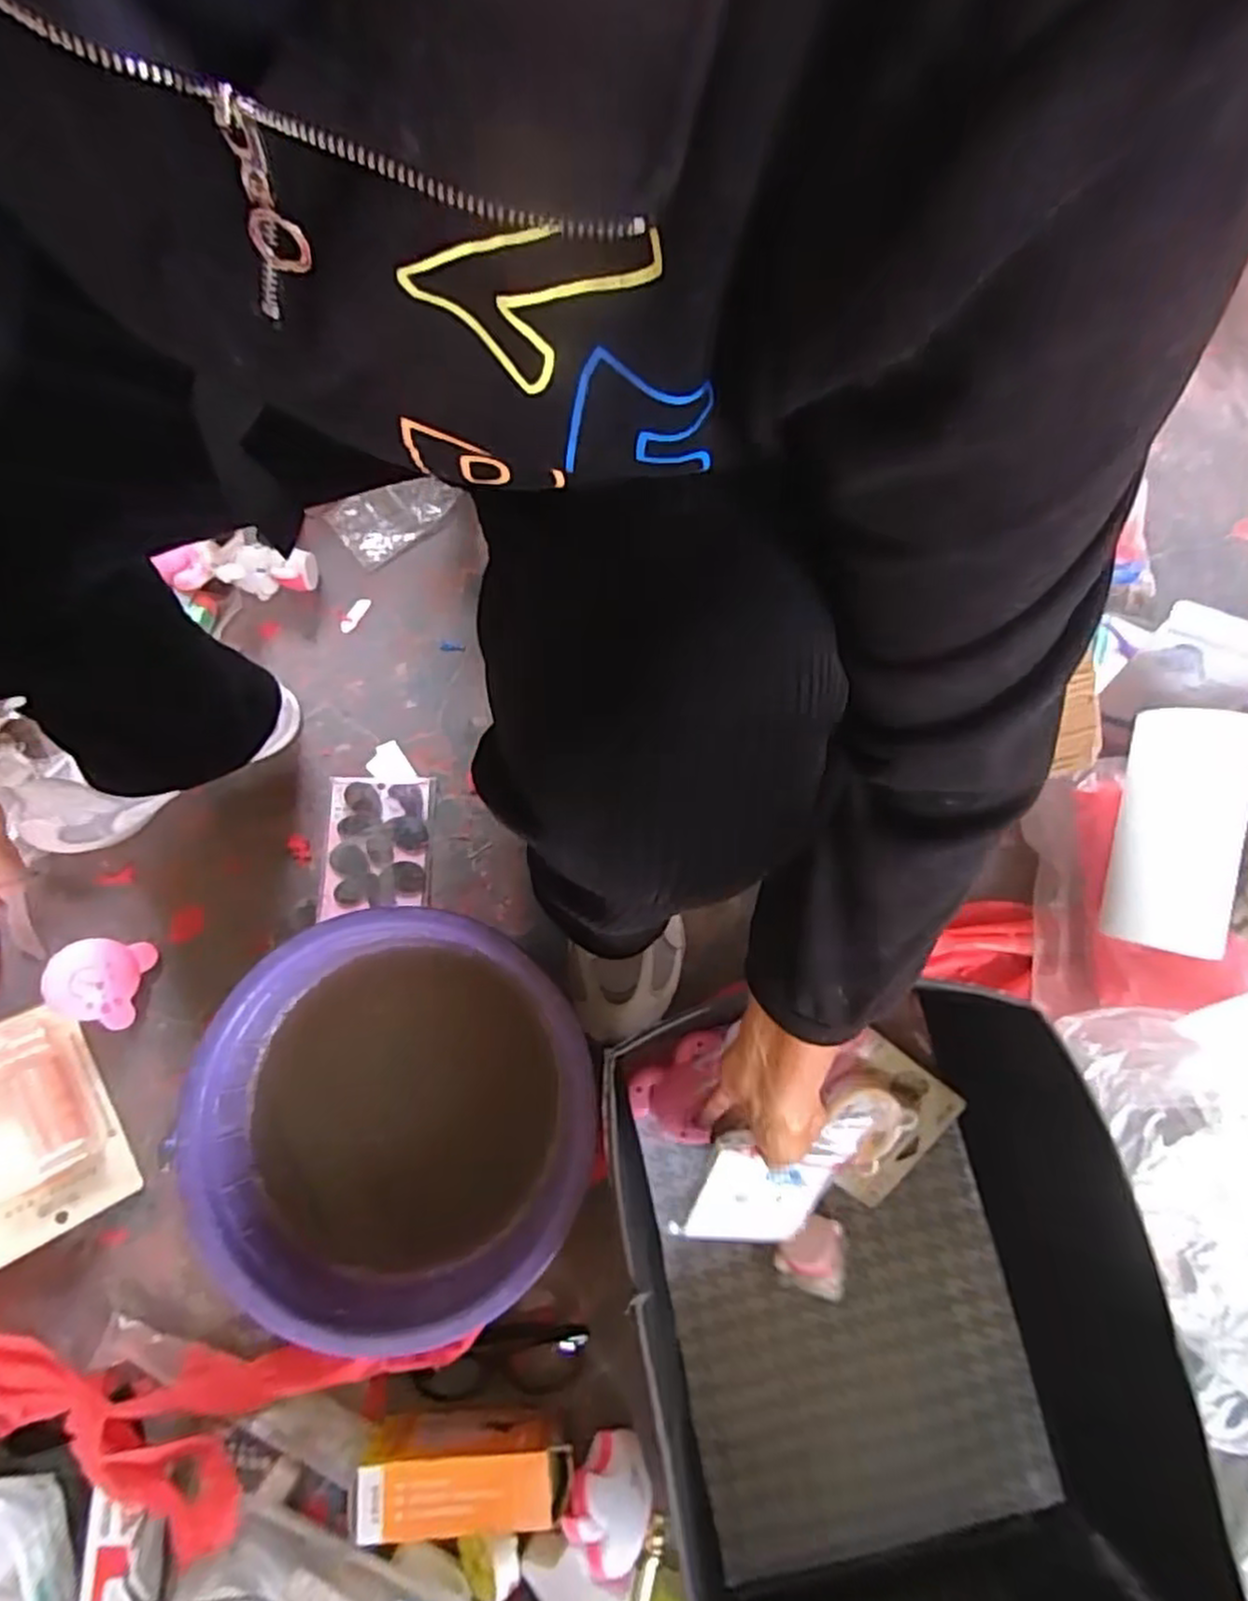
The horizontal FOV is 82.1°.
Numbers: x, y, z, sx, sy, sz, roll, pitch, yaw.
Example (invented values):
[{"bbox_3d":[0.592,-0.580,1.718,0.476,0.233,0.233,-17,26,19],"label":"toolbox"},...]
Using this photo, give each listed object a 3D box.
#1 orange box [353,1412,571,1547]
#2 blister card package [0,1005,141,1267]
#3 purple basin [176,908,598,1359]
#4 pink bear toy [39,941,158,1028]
[{"bbox_3d":[-0.115,0.483,0.520,0.150,0.056,0.056,-1,77,-1],"label":"orange box"},{"bbox_3d":[-0.477,0.258,0.567,0.106,0.030,0.174,-23,82,-33],"label":"blister card package"},{"bbox_3d":[-0.170,0.239,0.559,0.283,0.107,0.281,0,76,-1],"label":"purple basin"},{"bbox_3d":[-0.444,0.152,0.606,0.051,0.051,0.069,13,77,2],"label":"pink bear toy"}]

